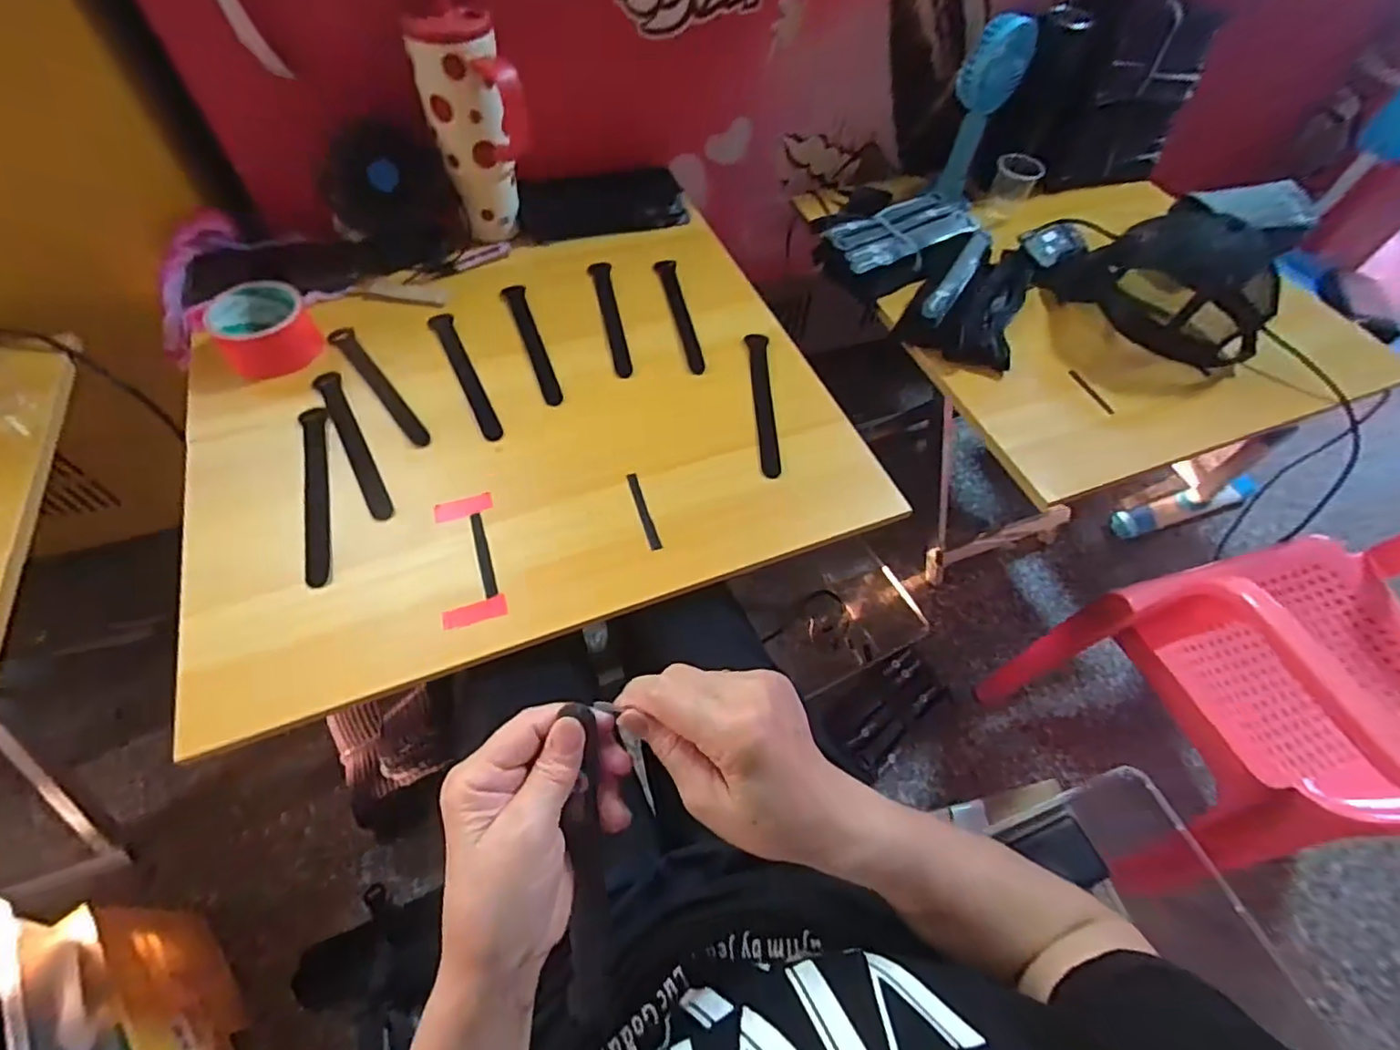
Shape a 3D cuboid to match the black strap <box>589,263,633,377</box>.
[{"bbox_3d":[-0.099,-0.233,0.676,0.023,0.006,0.191,-10,58,-8],"label":"black strap"}]

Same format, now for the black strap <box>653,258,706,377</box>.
[{"bbox_3d":[-0.023,-0.240,0.686,0.024,0.005,0.190,-9,58,-7],"label":"black strap"}]

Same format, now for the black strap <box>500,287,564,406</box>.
[{"bbox_3d":[-0.181,-0.198,0.648,0.025,0.005,0.194,-17,59,-12],"label":"black strap"}]

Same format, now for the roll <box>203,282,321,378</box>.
[{"bbox_3d":[-0.429,-0.193,0.600,0.083,0.048,0.091,1,57,-1],"label":"roll"}]

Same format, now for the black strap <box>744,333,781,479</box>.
[{"bbox_3d":[0.063,-0.125,0.612,0.023,0.006,0.188,0,57,-2],"label":"black strap"}]

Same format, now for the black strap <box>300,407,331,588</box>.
[{"bbox_3d":[-0.335,-0.032,0.530,0.022,0.004,0.195,-17,59,-12],"label":"black strap"}]

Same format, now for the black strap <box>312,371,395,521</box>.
[{"bbox_3d":[-0.325,-0.080,0.566,0.020,0.004,0.202,-27,62,-18],"label":"black strap"}]

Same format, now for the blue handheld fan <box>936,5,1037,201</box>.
[{"bbox_3d":[0.376,-0.557,0.827,0.075,0.209,0.087,25,59,11],"label":"blue handheld fan"}]

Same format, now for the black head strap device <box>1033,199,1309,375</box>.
[{"bbox_3d":[0.541,-0.284,0.700,0.174,0.148,0.192,-1,57,-5],"label":"black head strap device"}]

